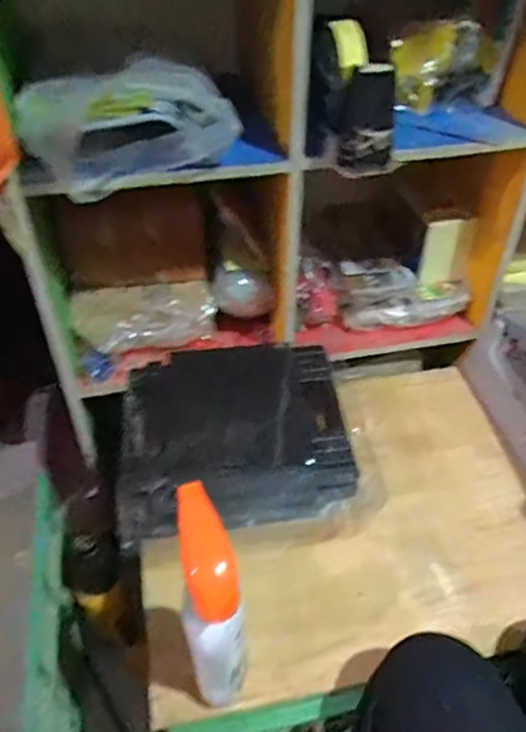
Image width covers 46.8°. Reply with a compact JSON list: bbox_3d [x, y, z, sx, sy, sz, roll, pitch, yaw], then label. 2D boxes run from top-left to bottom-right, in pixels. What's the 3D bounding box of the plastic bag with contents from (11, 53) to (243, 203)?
[{"bbox_3d":[-0.134,-0.239,0.607,0.209,0.103,0.075,-3,43,-3],"label":"plastic bag with contents"}]

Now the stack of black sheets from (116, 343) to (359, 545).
[{"bbox_3d":[-0.036,0.078,0.717,0.262,0.068,0.220,-6,44,-6],"label":"stack of black sheets"}]

